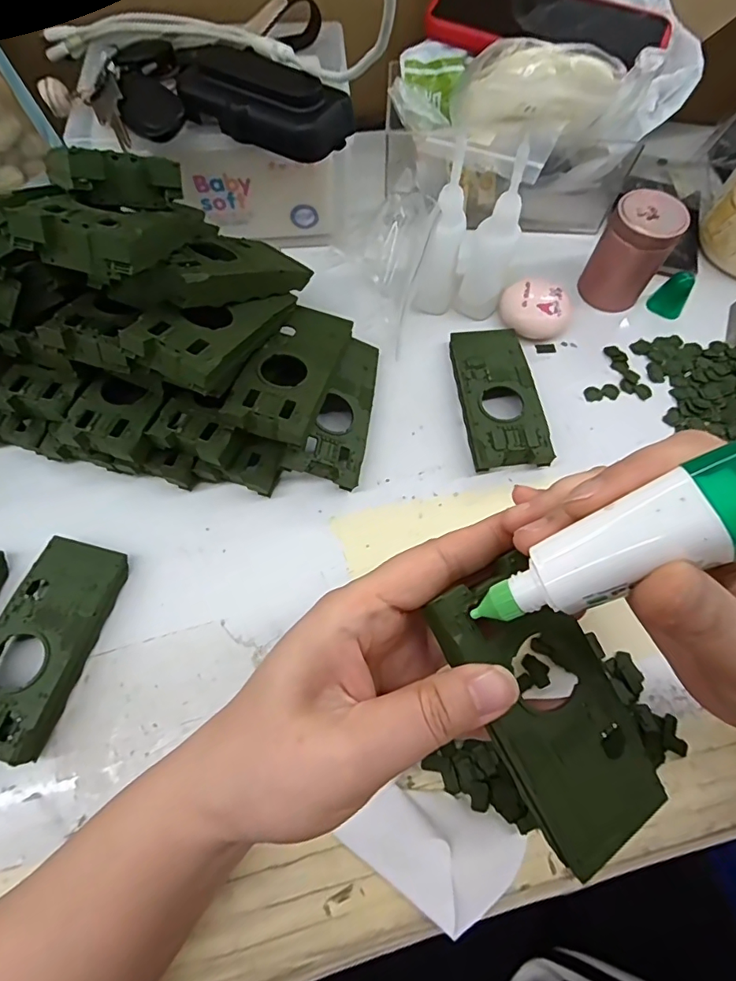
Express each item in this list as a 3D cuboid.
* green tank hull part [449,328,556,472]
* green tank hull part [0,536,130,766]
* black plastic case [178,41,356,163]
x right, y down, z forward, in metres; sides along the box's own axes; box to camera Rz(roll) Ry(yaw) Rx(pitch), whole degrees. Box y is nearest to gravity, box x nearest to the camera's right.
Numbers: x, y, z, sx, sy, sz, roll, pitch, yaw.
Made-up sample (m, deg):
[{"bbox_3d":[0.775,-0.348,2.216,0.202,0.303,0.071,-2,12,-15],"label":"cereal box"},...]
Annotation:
[{"bbox_3d":[0.083,-0.062,0.318,0.047,0.020,0.104,-6,66,-4],"label":"green tank hull part"},{"bbox_3d":[-0.167,0.077,0.254,0.048,0.019,0.103,15,67,6],"label":"green tank hull part"},{"bbox_3d":[-0.064,-0.231,0.288,0.106,0.025,0.037,21,67,8],"label":"black plastic case"}]

